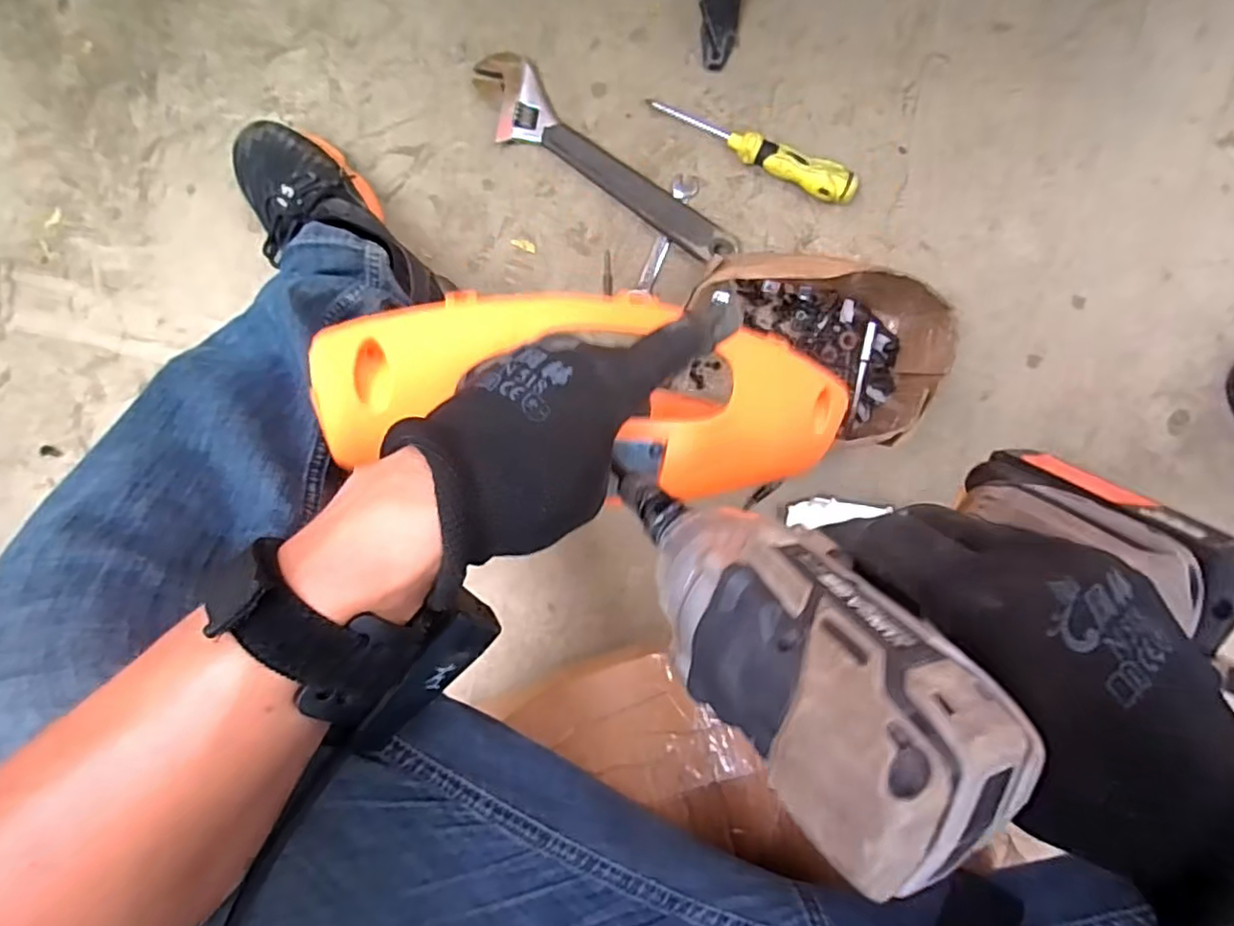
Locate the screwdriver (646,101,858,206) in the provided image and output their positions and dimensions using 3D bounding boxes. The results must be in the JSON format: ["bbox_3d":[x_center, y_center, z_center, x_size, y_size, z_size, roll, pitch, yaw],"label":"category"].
[{"bbox_3d":[0.122,-0.285,0.568,0.199,0.032,0.028,26,97,2],"label":"screwdriver"}]

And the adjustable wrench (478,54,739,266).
[{"bbox_3d":[-0.014,-0.278,0.587,0.286,0.018,0.062,37,97,0],"label":"adjustable wrench"}]

